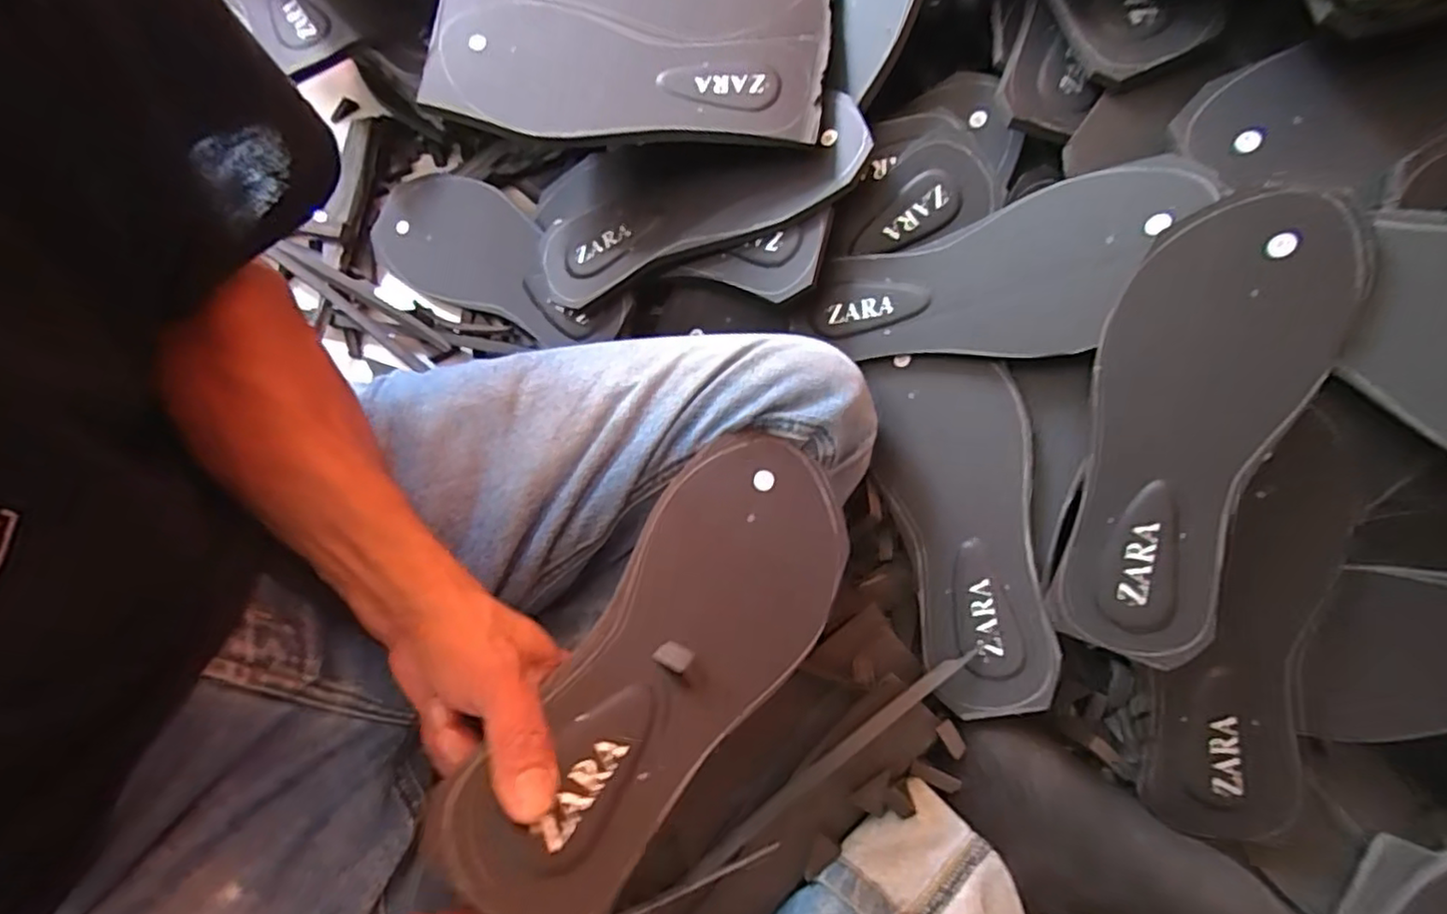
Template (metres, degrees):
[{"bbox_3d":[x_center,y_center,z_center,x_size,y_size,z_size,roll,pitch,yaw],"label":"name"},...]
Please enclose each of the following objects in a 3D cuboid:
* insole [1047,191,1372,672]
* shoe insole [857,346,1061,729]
[{"bbox_3d":[0.245,-0.012,0.361,0.094,0.017,0.244,23,101,32],"label":"insole"},{"bbox_3d":[0.148,0.042,0.421,0.090,0.012,0.223,-9,76,22],"label":"shoe insole"}]

